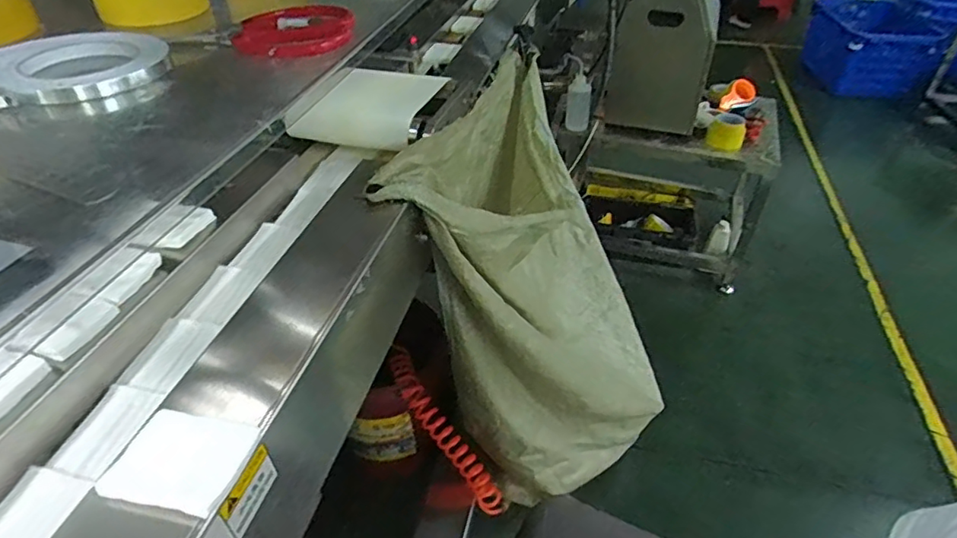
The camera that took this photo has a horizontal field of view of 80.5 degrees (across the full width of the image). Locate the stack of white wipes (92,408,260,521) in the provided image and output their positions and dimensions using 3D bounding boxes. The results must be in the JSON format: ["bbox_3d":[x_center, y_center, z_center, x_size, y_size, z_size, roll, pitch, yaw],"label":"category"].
[{"bbox_3d":[-0.220,0.141,0.419,0.088,0.007,0.073,7,39,9],"label":"stack of white wipes"}]

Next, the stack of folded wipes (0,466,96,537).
[{"bbox_3d":[-0.359,0.201,0.441,0.060,0.008,0.090,8,39,10],"label":"stack of folded wipes"}]

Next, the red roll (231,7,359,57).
[{"bbox_3d":[-0.157,-0.206,0.486,0.097,0.018,0.085,-9,40,-11],"label":"red roll"}]

